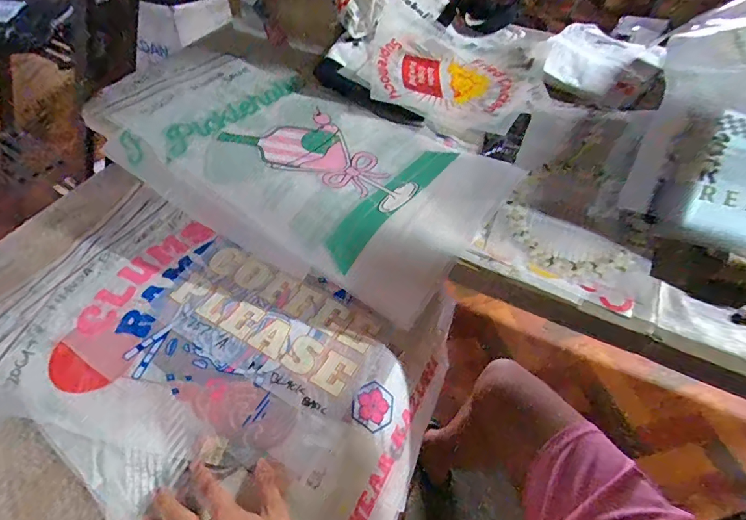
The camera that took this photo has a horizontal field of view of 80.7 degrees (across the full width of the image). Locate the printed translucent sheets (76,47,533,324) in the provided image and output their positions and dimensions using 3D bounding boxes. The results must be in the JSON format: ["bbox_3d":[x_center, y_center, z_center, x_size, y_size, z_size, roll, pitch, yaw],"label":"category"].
[{"bbox_3d":[-0.137,-0.169,0.692,0.651,0.059,0.327,28,58,18],"label":"printed translucent sheets"}]

